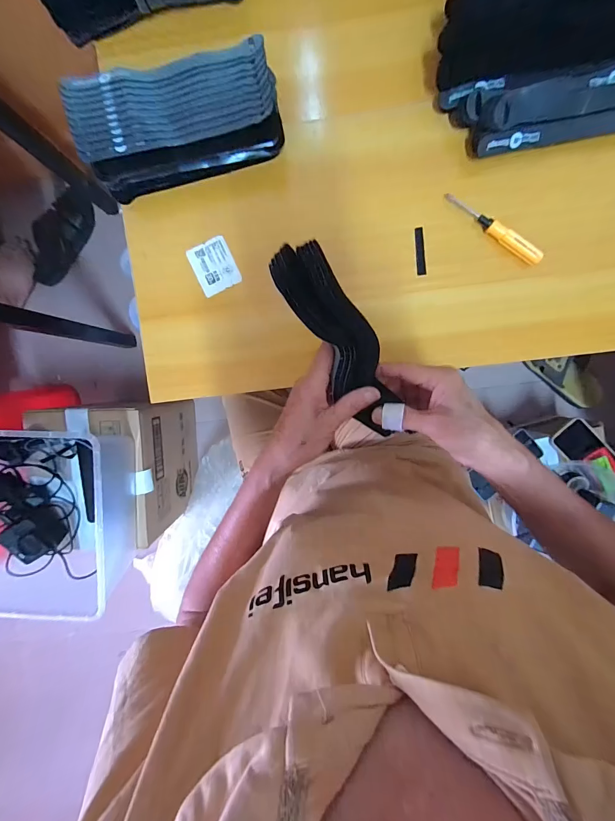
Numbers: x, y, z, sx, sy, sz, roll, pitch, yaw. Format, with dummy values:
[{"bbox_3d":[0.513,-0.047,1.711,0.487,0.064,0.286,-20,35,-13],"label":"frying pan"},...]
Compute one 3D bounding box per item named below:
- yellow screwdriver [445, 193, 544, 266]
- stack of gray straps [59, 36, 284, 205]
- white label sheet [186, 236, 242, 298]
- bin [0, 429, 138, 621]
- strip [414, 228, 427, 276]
[{"bbox_3d":[0.210,-0.206,0.378,0.125,0.016,0.014,37,97,-3],"label":"yellow screwdriver"},{"bbox_3d":[-0.131,-0.301,0.355,0.202,0.068,0.084,-13,96,3],"label":"stack of gray straps"},{"bbox_3d":[-0.112,-0.173,0.403,0.048,0.006,0.058,-24,95,4],"label":"white label sheet"},{"bbox_3d":[-0.482,0.176,0.591,0.247,0.141,0.291,2,97,2],"label":"bin"},{"bbox_3d":[0.132,-0.186,0.392,0.010,0.004,0.053,-7,97,3],"label":"strip"}]

